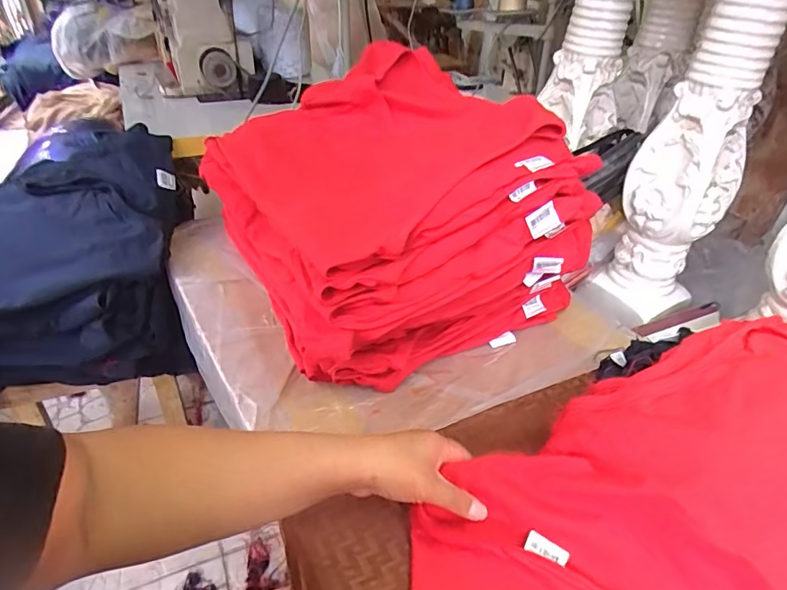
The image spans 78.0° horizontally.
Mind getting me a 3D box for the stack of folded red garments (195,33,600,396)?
[{"bbox_3d":[-0.019,-0.131,0.660,0.359,0.254,0.436,-16,40,-25],"label":"stack of folded red garments"}]

